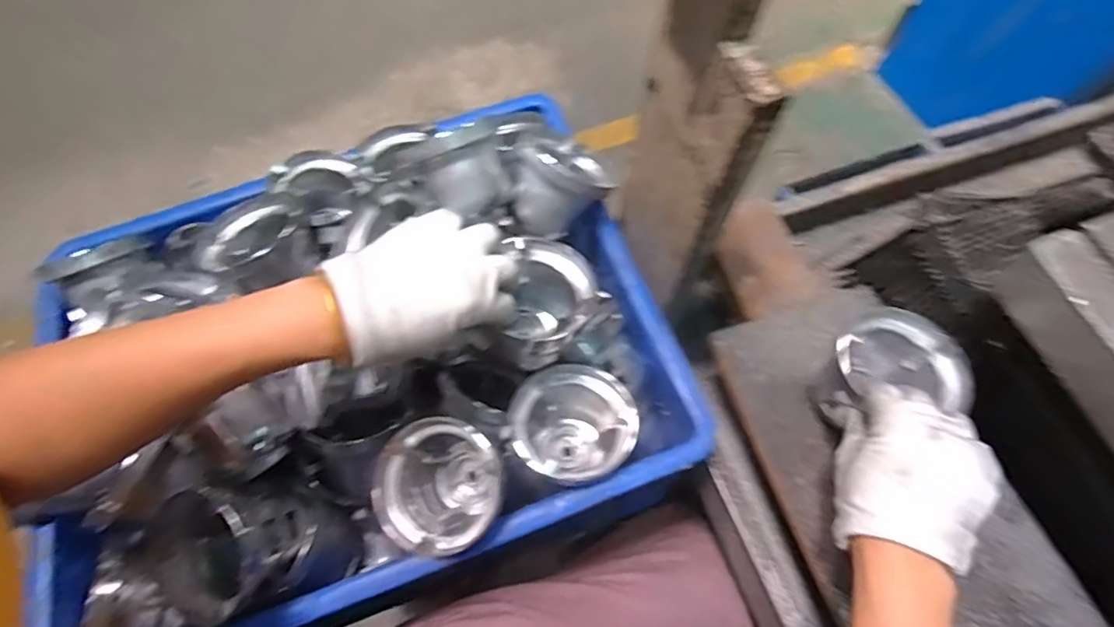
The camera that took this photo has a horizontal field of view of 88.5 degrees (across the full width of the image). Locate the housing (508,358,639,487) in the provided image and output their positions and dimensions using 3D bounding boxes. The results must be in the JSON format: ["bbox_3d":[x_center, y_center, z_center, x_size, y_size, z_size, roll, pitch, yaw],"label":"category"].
[{"bbox_3d":[0.014,0.094,0.475,0.093,0.075,0.085,0,66,-1],"label":"housing"}]

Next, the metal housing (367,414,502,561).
[{"bbox_3d":[-0.088,0.138,0.447,0.088,0.079,0.095,0,66,-1],"label":"metal housing"}]

